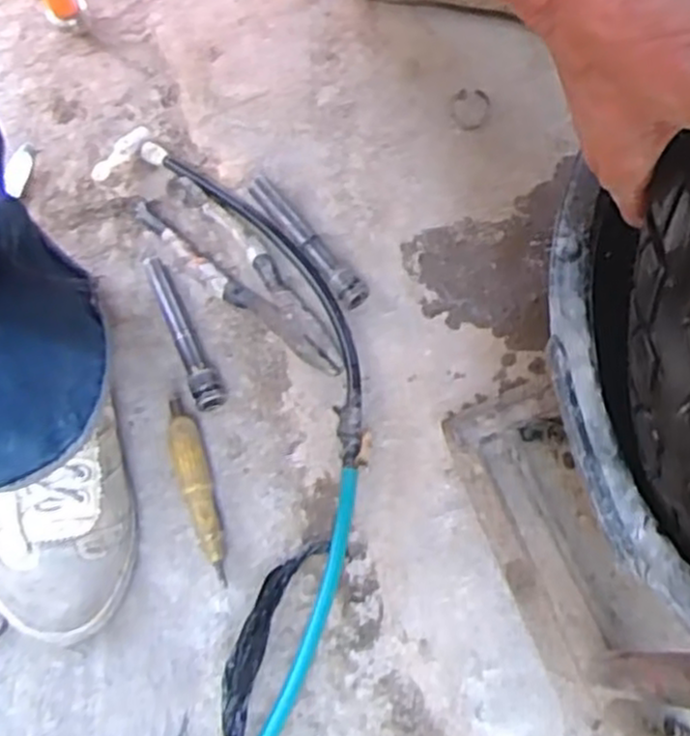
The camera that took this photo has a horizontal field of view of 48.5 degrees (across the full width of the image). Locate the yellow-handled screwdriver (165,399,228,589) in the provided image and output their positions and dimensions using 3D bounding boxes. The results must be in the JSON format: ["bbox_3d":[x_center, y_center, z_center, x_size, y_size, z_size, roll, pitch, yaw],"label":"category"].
[{"bbox_3d":[-0.104,0.083,0.527,0.024,0.023,0.130,-16,73,-4],"label":"yellow-handled screwdriver"}]

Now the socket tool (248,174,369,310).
[{"bbox_3d":[-0.030,-0.097,0.586,0.021,0.018,0.134,-37,75,-10],"label":"socket tool"}]

